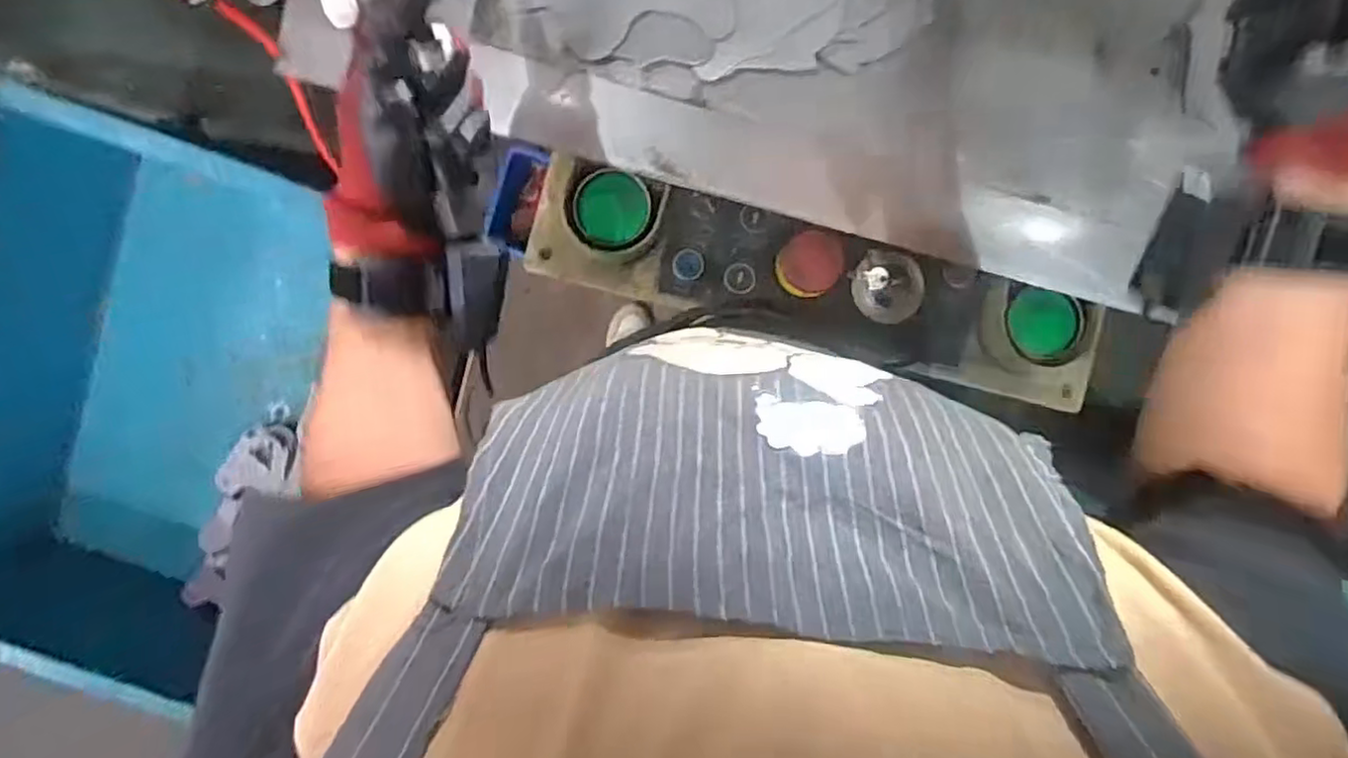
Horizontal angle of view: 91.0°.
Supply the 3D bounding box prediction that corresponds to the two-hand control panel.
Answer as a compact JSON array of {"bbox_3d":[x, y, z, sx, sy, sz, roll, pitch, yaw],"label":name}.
[{"bbox_3d":[0.134,-0.082,0.603,0.545,0.077,0.110,15,98,-1],"label":"two-hand control panel"}]

